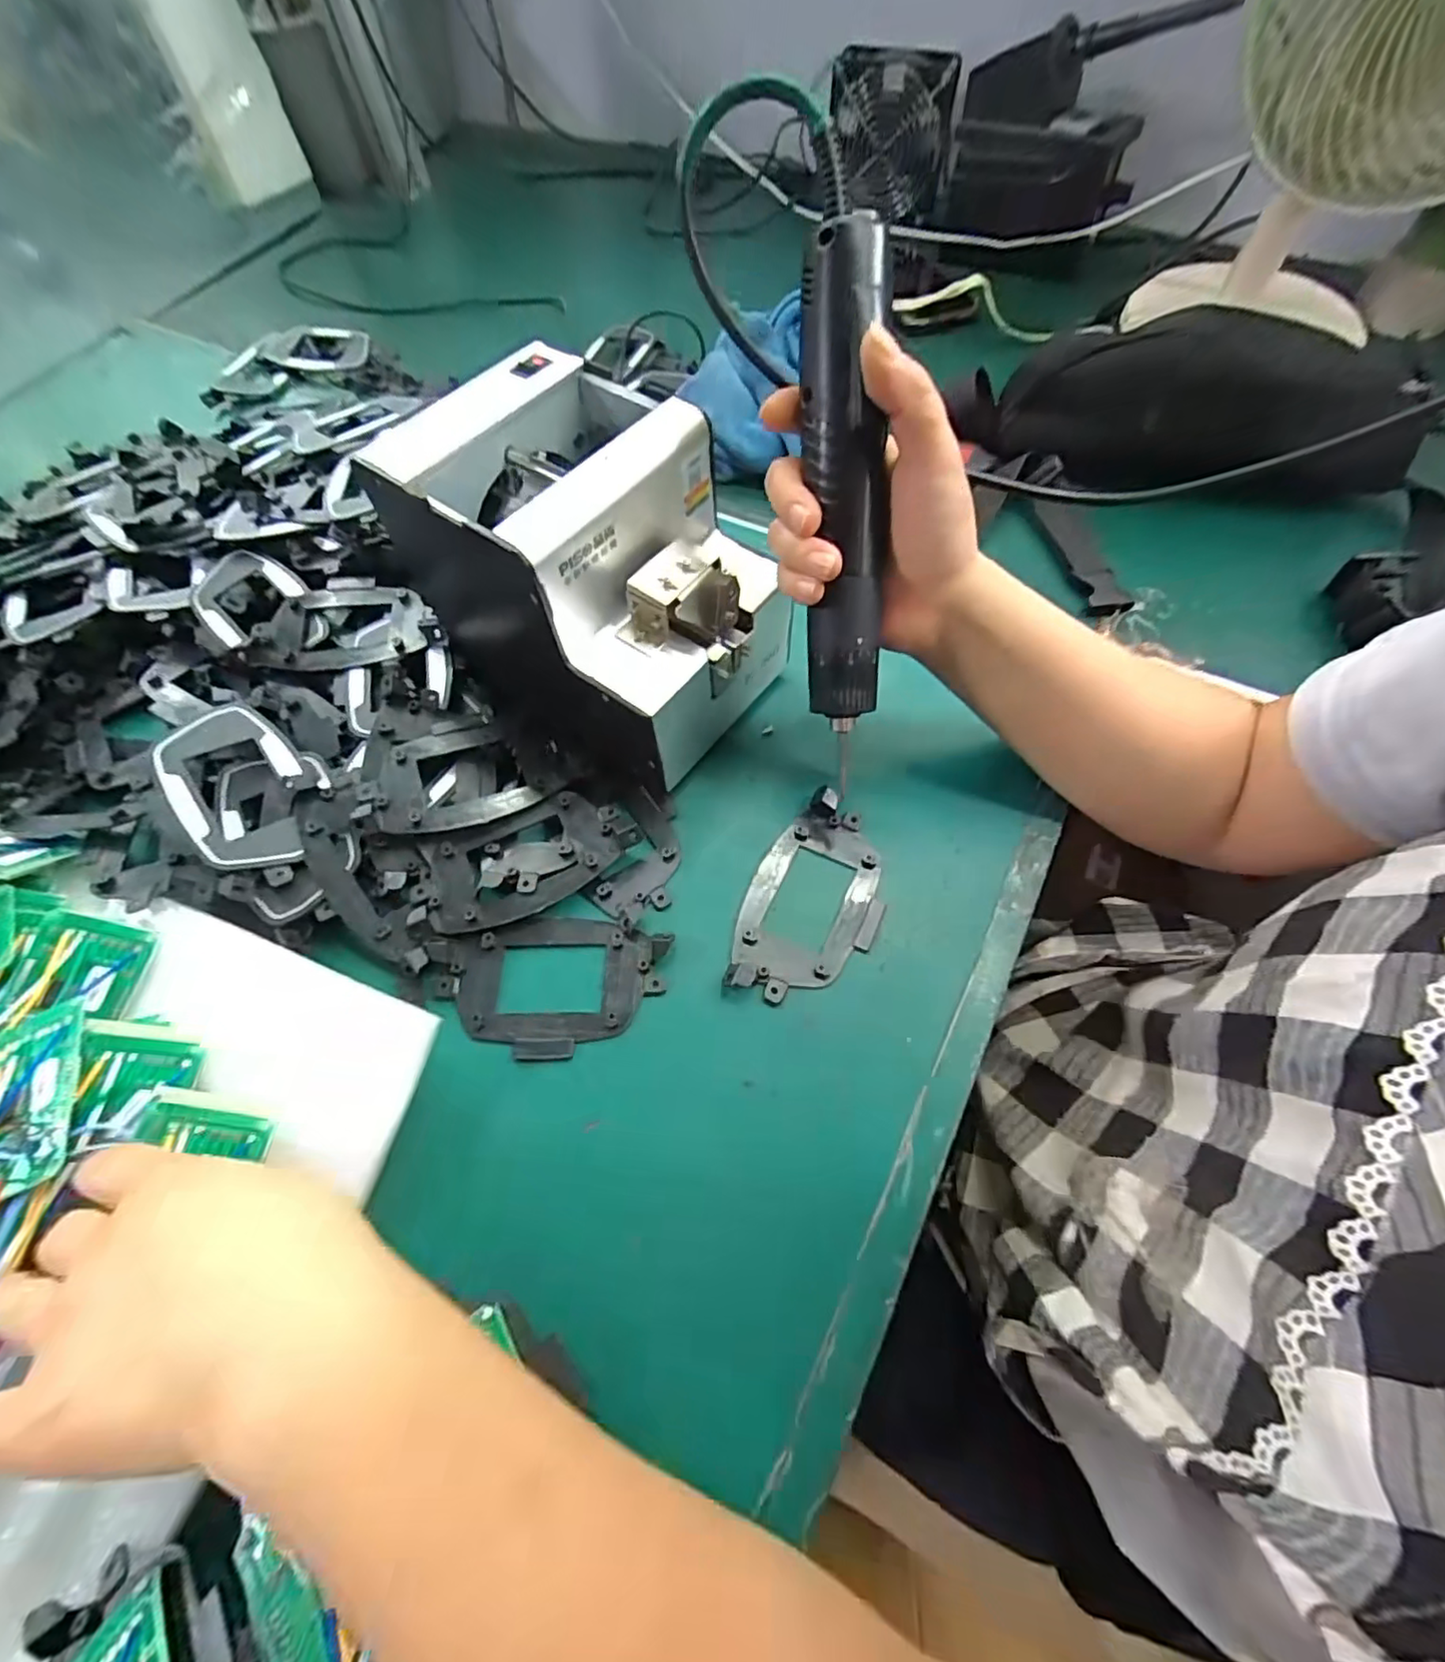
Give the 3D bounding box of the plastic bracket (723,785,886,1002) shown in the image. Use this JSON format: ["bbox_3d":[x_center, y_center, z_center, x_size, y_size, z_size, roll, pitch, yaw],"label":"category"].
[{"bbox_3d":[0.051,0.035,0.339,0.068,0.012,0.123,21,66,12],"label":"plastic bracket"}]

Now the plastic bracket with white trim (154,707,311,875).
[{"bbox_3d":[-0.258,-0.023,0.336,0.062,0.027,0.099,-39,68,-16],"label":"plastic bracket with white trim"}]

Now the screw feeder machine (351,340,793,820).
[{"bbox_3d":[-0.077,-0.130,0.351,0.182,0.150,0.147,31,68,17],"label":"screw feeder machine"}]

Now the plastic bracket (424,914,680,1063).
[{"bbox_3d":[-0.090,0.077,0.320,0.117,0.011,0.070,3,63,4],"label":"plastic bracket"}]

